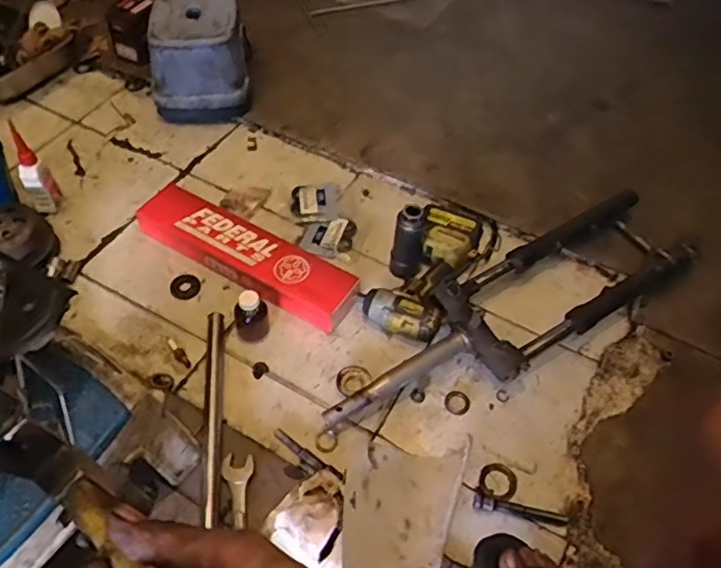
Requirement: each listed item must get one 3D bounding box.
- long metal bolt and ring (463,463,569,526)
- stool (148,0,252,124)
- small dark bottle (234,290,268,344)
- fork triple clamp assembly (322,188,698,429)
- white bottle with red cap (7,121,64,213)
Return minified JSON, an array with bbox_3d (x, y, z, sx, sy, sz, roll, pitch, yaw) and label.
[{"bbox_3d":[0.218,0.291,0.851,0.136,0.016,0.071,10,55,2],"label":"long metal bolt and ring"},{"bbox_3d":[-0.342,-0.504,1.320,0.199,0.188,0.244,-1,53,-4],"label":"stool"},{"bbox_3d":[-0.175,0.053,0.967,0.052,0.095,0.044,0,53,-3],"label":"small dark bottle"},{"bbox_3d":[0.242,0.043,0.986,0.694,0.110,0.194,-25,58,-21],"label":"fork triple clamp assembly"},{"bbox_3d":[-0.587,-0.198,1.093,0.054,0.157,0.046,-24,57,-20],"label":"white bottle with red cap"}]

